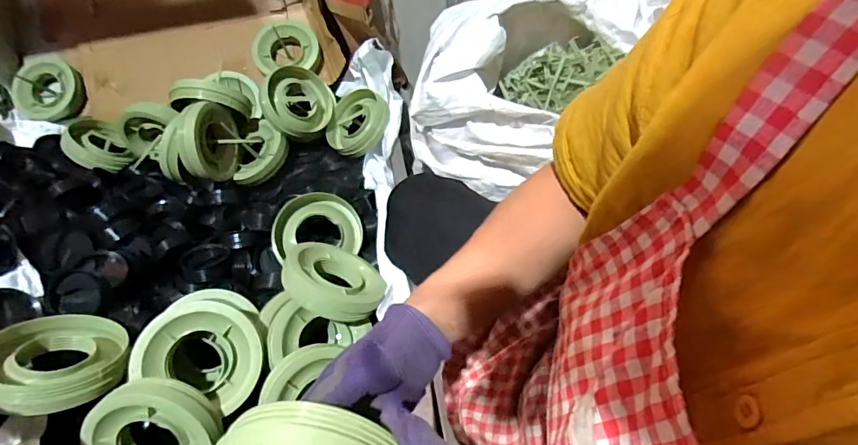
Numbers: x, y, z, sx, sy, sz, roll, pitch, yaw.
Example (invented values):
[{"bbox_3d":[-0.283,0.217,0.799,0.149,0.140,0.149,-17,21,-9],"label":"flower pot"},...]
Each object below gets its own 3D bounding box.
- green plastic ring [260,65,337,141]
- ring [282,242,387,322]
[{"bbox_3d":[-0.242,-0.229,0.865,0.149,0.049,0.139,-9,85,-43],"label":"green plastic ring"},{"bbox_3d":[-0.127,0.077,0.600,0.134,0.039,0.131,-6,40,-46],"label":"ring"}]

